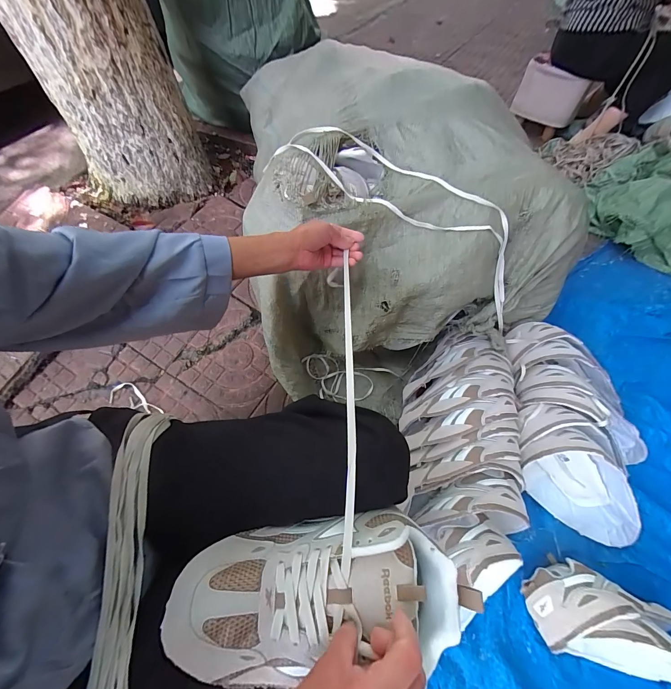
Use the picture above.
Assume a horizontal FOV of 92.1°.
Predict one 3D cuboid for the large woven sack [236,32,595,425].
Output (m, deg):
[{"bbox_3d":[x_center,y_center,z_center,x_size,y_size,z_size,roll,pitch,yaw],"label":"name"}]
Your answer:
[{"bbox_3d":[0.036,-0.317,0.789,0.580,0.423,0.815,-22,62,-15],"label":"large woven sack"}]

